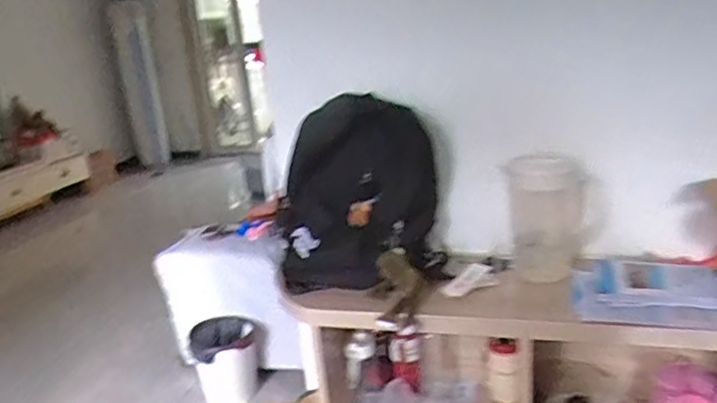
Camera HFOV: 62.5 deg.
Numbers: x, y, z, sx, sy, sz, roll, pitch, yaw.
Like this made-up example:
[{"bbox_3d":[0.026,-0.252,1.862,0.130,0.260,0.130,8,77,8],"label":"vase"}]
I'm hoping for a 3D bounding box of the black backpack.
[{"bbox_3d":[-0.006,-0.014,1.214,0.337,0.355,0.116,-6,18,-1],"label":"black backpack"}]

